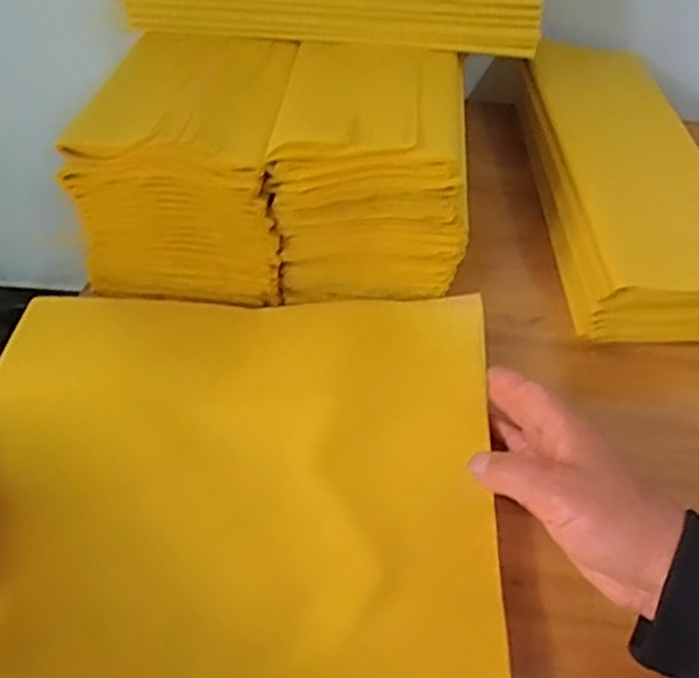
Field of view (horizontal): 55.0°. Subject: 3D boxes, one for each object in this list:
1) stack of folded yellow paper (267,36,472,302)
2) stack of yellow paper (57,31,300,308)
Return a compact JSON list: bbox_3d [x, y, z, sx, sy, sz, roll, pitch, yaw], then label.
[{"bbox_3d":[0.016,-0.128,0.480,0.129,0.135,0.152,0,51,0],"label":"stack of folded yellow paper"},{"bbox_3d":[-0.116,-0.137,0.503,0.138,0.125,0.178,2,51,2],"label":"stack of yellow paper"}]

